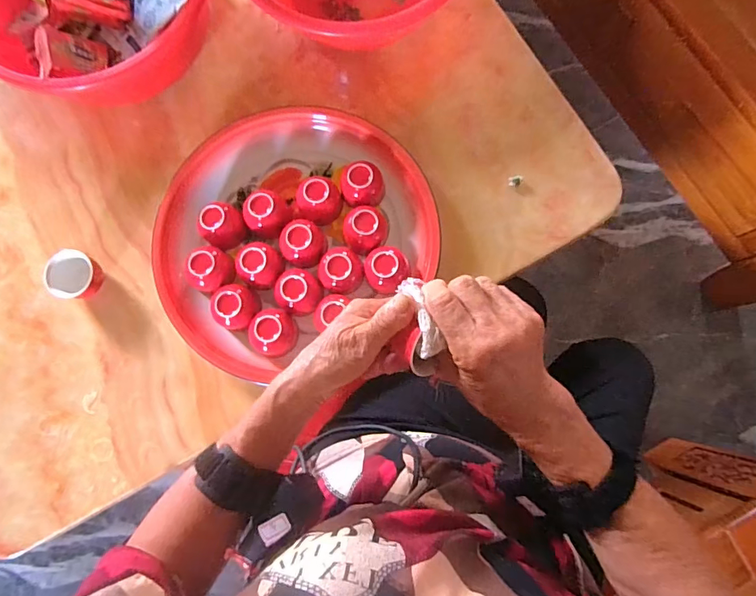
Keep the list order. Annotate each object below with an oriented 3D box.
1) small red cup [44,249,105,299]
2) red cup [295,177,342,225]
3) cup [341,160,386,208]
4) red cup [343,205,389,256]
[{"bbox_3d":[-0.358,-0.026,0.543,0.050,0.039,0.054,0,80,2],"label":"small red cup"},{"bbox_3d":[-0.072,-0.116,0.553,0.050,0.045,0.051,0,80,2],"label":"red cup"},{"bbox_3d":[-0.017,-0.137,0.551,0.052,0.036,0.048,0,80,2],"label":"cup"},{"bbox_3d":[-0.015,-0.083,0.543,0.057,0.038,0.052,0,80,2],"label":"red cup"}]

